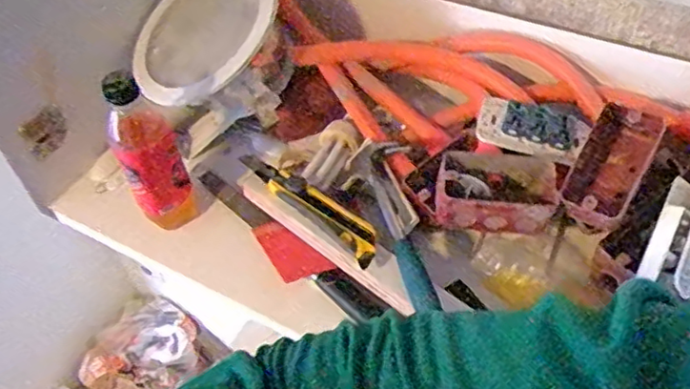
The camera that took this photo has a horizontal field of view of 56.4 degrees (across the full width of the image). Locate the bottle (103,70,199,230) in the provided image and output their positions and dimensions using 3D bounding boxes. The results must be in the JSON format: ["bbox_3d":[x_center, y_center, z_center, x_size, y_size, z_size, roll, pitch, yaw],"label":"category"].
[{"bbox_3d":[-0.191,-0.046,0.624,0.058,0.177,0.054,-23,51,-15],"label":"bottle"}]

